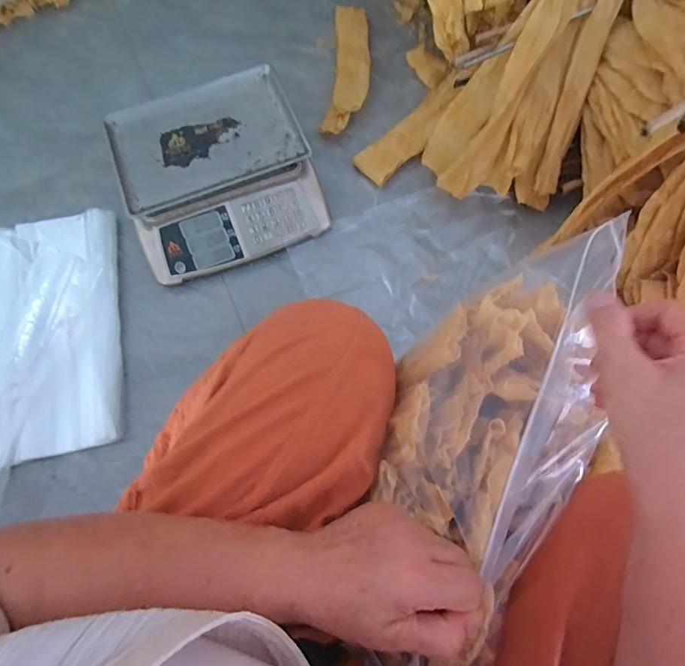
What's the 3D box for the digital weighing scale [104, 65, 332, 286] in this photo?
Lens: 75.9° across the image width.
[{"bbox_3d":[-0.234,-0.299,0.837,0.339,0.111,0.344,-19,72,-5],"label":"digital weighing scale"}]

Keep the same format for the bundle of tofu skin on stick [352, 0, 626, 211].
[{"bbox_3d":[0.245,-0.426,0.808,0.376,0.236,0.315,14,72,6],"label":"bundle of tofu skin on stick"}]

